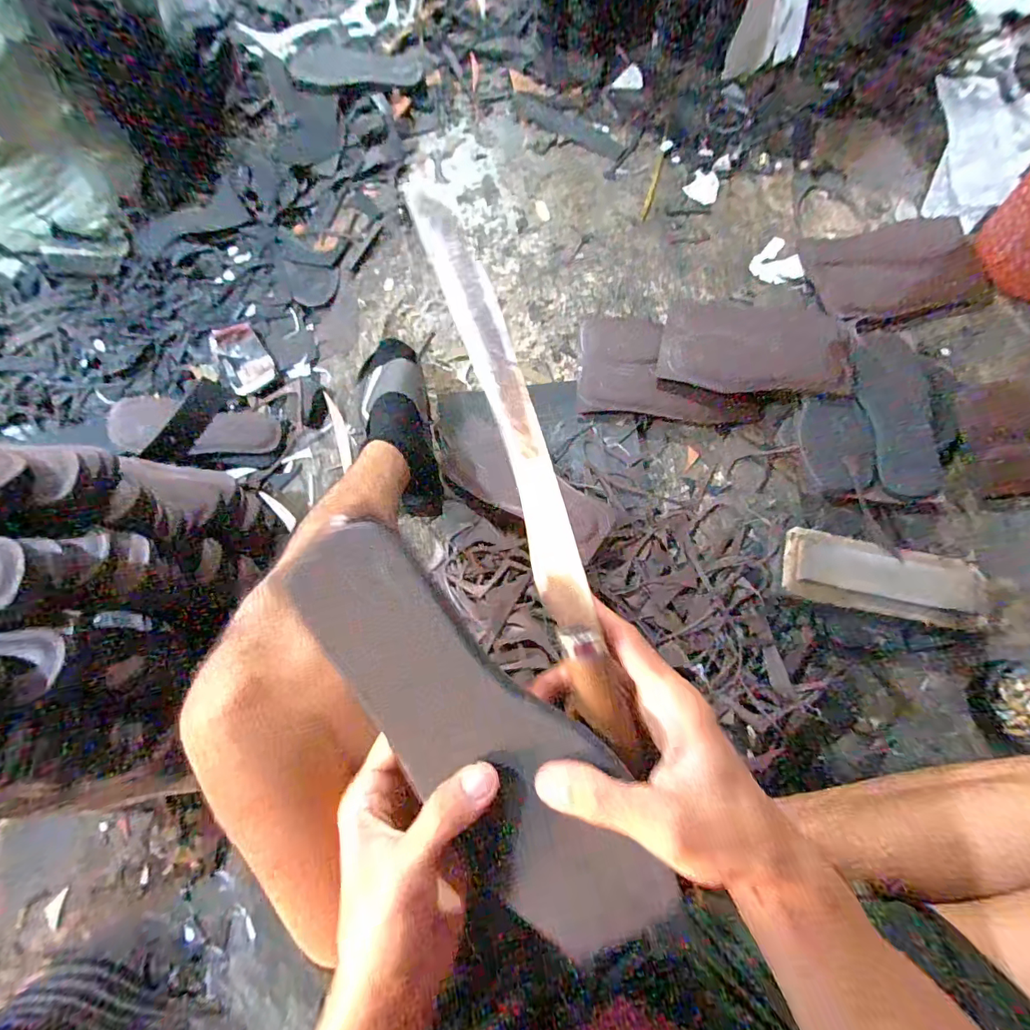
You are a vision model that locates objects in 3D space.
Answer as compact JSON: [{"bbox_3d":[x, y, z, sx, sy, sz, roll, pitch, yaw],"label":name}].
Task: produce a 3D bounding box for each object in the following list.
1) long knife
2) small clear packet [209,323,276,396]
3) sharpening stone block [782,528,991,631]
[{"bbox_3d":[0.012,-0.004,0.218,0.023,0.021,0.274,-20,102,-3],"label":"long knife"},{"bbox_3d":[-0.446,-0.259,0.754,0.072,0.012,0.120,-28,76,-6],"label":"small clear packet"},{"bbox_3d":[0.452,0.079,0.562,0.232,0.049,0.084,12,75,5],"label":"sharpening stone block"}]

